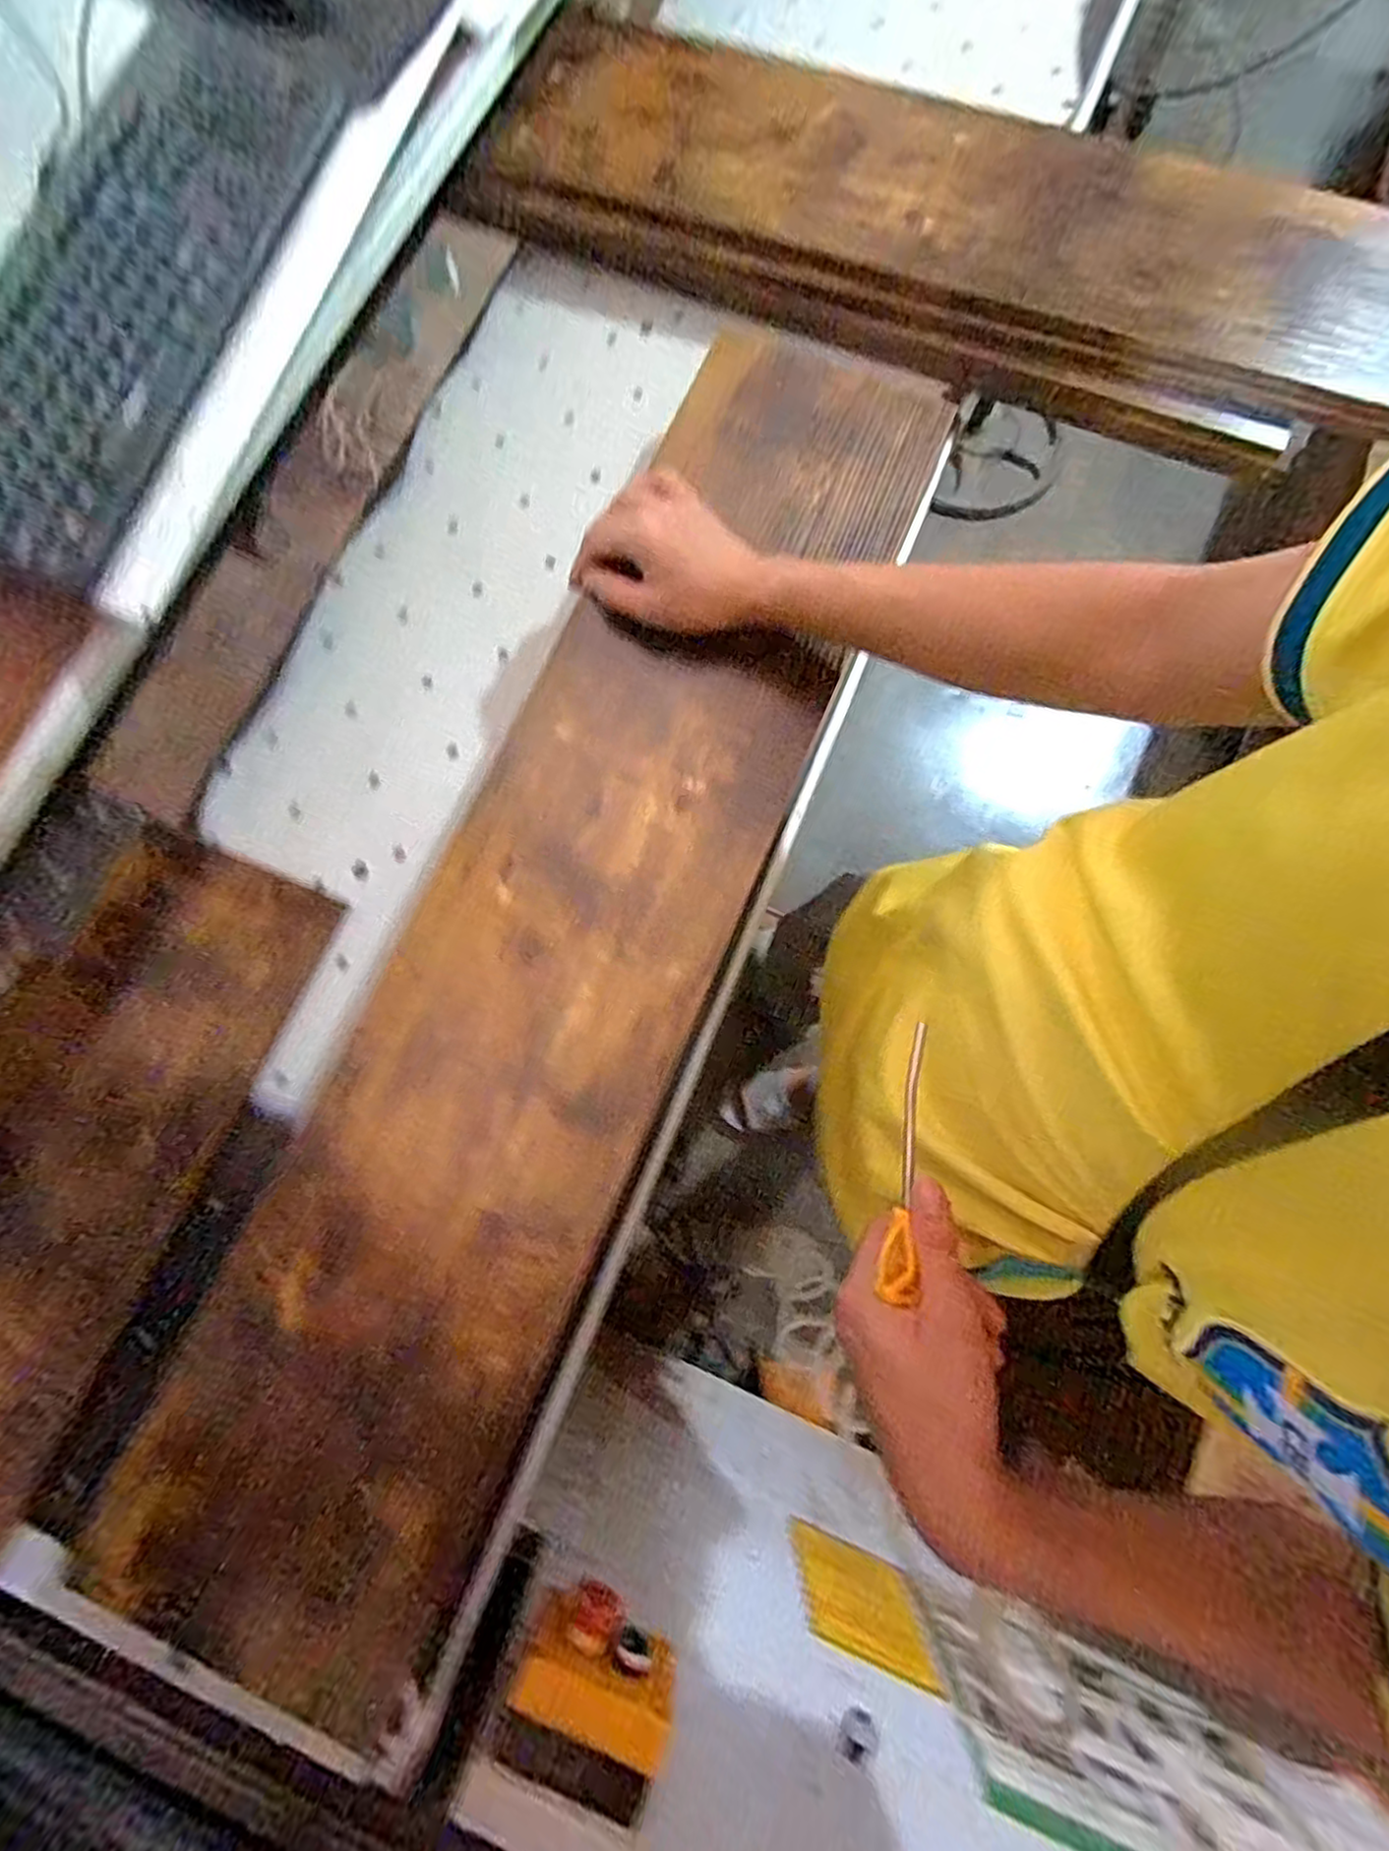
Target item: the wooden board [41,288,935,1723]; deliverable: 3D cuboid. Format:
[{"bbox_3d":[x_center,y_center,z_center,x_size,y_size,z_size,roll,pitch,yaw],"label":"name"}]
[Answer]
[{"bbox_3d":[-0.075,-0.020,0.495,0.212,0.027,0.995,23,79,5],"label":"wooden board"}]

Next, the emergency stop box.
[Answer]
[{"bbox_3d":[-0.075,0.550,0.498,0.116,0.074,0.081,26,81,6],"label":"emergency stop box"}]

